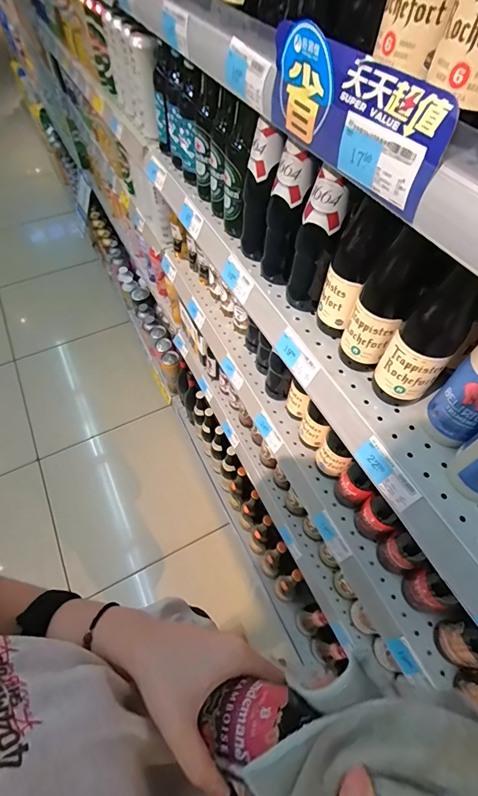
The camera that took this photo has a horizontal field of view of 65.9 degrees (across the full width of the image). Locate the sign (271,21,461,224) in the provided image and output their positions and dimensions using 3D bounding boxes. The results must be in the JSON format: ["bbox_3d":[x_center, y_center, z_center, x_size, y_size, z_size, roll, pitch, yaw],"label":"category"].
[{"bbox_3d":[0.082,-0.220,0.287,0.008,0.072,0.193,-25,61,-16],"label":"sign"}]

